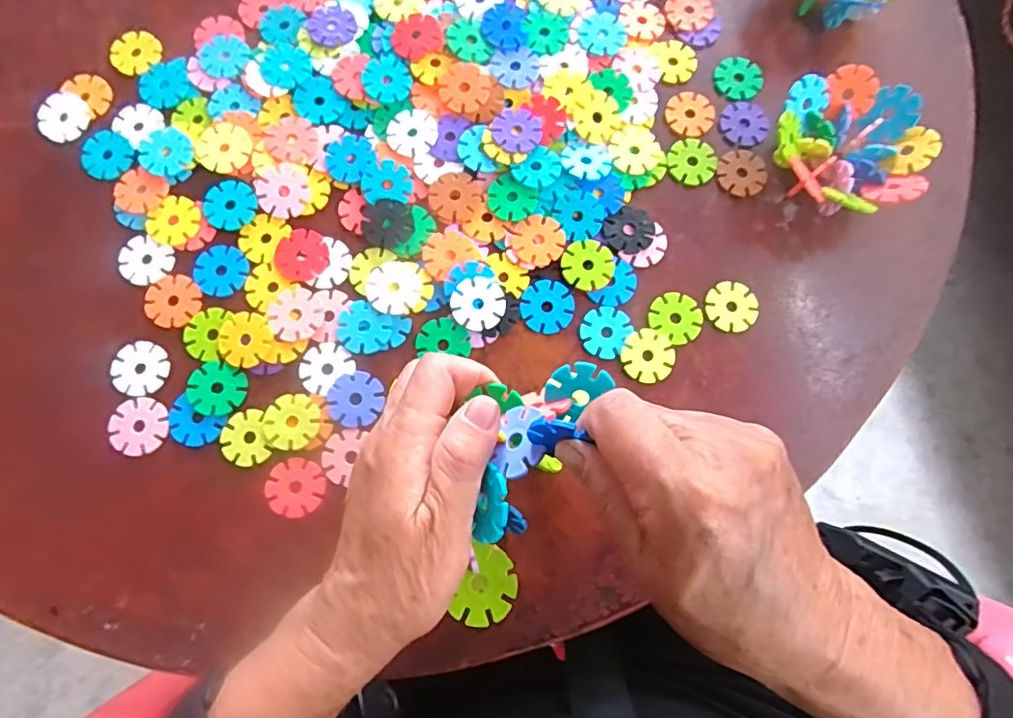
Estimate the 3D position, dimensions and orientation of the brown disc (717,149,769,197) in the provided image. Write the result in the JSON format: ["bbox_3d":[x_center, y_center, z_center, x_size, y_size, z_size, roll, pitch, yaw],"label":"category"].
[{"bbox_3d":[0.154,-0.121,0.374,0.031,0.004,0.033,0,78,-2],"label":"brown disc"}]

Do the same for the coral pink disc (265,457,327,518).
[{"bbox_3d":[-0.117,0.071,0.319,0.031,0.004,0.030,0,78,-2],"label":"coral pink disc"}]

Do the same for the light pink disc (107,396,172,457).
[{"bbox_3d":[-0.207,0.038,0.323,0.032,0.004,0.030,0,78,-2],"label":"light pink disc"}]

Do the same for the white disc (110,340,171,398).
[{"bbox_3d":[-0.211,0.006,0.332,0.029,0.005,0.031,0,78,-2],"label":"white disc"}]

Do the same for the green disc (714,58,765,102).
[{"bbox_3d":[0.157,-0.189,0.387,0.032,0.004,0.032,0,78,-2],"label":"green disc"}]

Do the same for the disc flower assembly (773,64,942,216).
[{"bbox_3d":[0.206,-0.127,0.355,0.087,0.041,0.087,0,78,-2],"label":"disc flower assembly"}]

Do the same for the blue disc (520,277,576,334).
[{"bbox_3d":[0.025,-0.032,0.345,0.032,0.004,0.032,0,78,-2],"label":"blue disc"}]

